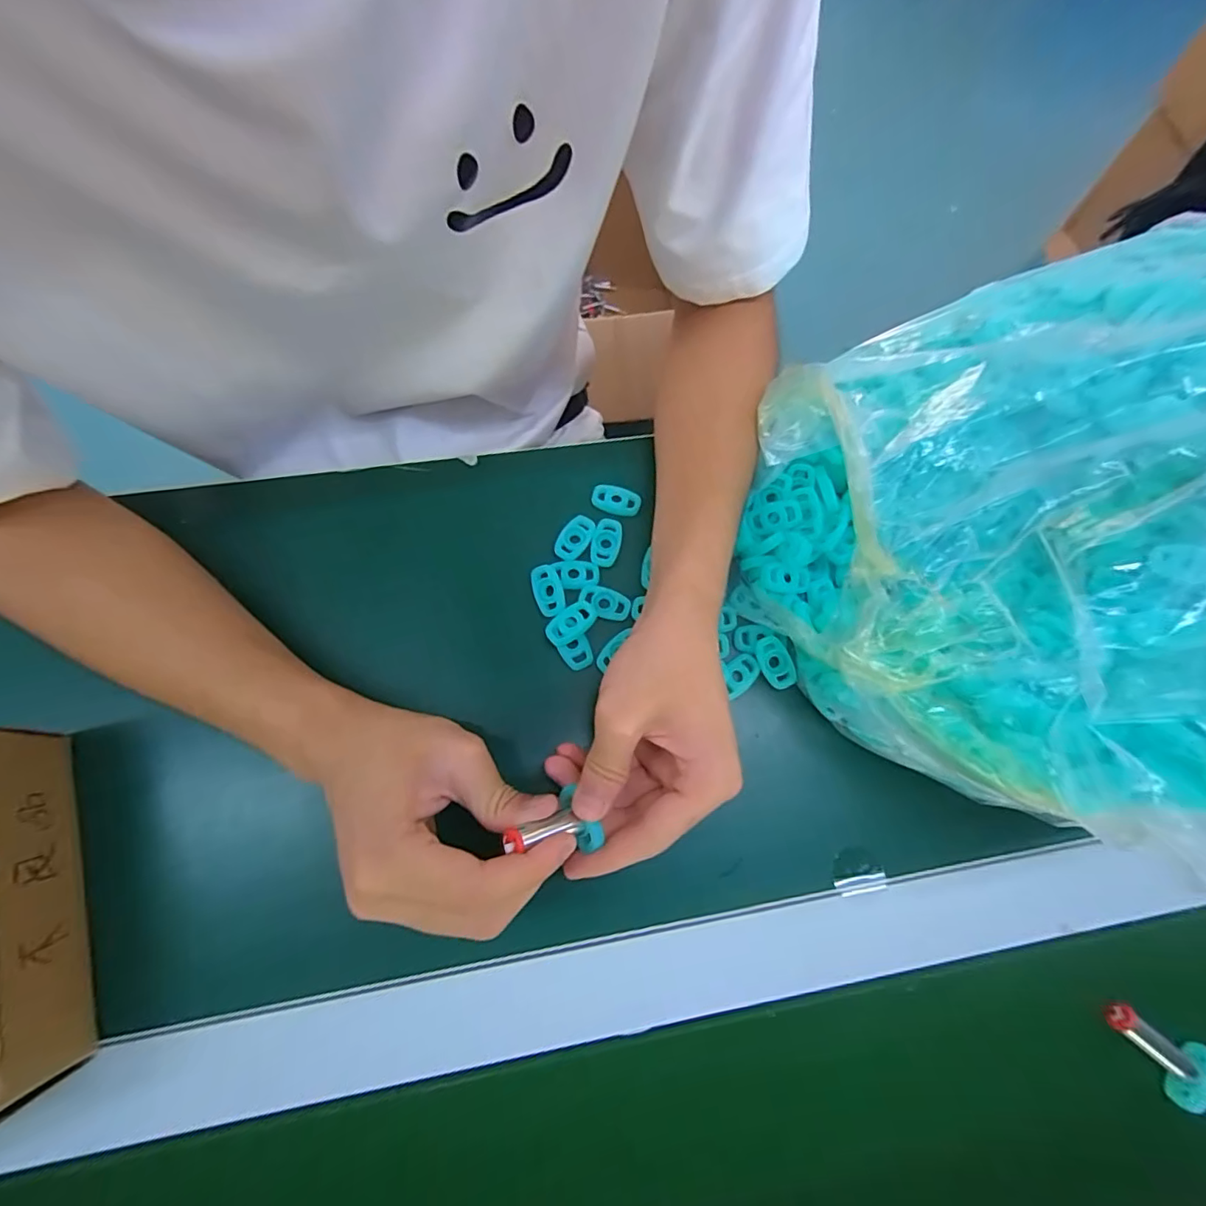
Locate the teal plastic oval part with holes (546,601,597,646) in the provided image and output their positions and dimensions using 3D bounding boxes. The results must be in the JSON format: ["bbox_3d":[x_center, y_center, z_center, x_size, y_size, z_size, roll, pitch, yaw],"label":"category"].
[{"bbox_3d":[-0.019,0.012,0.316,0.033,0.008,0.018,-43,78,-14],"label":"teal plastic oval part with holes"}]

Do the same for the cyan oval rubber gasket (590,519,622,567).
[{"bbox_3d":[0.002,-0.039,0.338,0.018,0.004,0.032,11,72,2],"label":"cyan oval rubber gasket"}]

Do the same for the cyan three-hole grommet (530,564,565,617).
[{"bbox_3d":[-0.034,-0.007,0.323,0.017,0.009,0.033,-16,73,-7],"label":"cyan three-hole grommet"}]

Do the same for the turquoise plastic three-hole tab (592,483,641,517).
[{"bbox_3d":[0.009,-0.069,0.349,0.032,0.004,0.020,11,72,2],"label":"turquoise plastic three-hole tab"}]

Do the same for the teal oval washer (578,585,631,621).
[{"bbox_3d":[0.001,-0.001,0.325,0.032,0.004,0.018,23,72,6],"label":"teal oval washer"}]

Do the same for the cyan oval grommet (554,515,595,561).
[{"bbox_3d":[-0.019,-0.041,0.337,0.019,0.004,0.033,28,73,8],"label":"cyan oval grommet"}]

